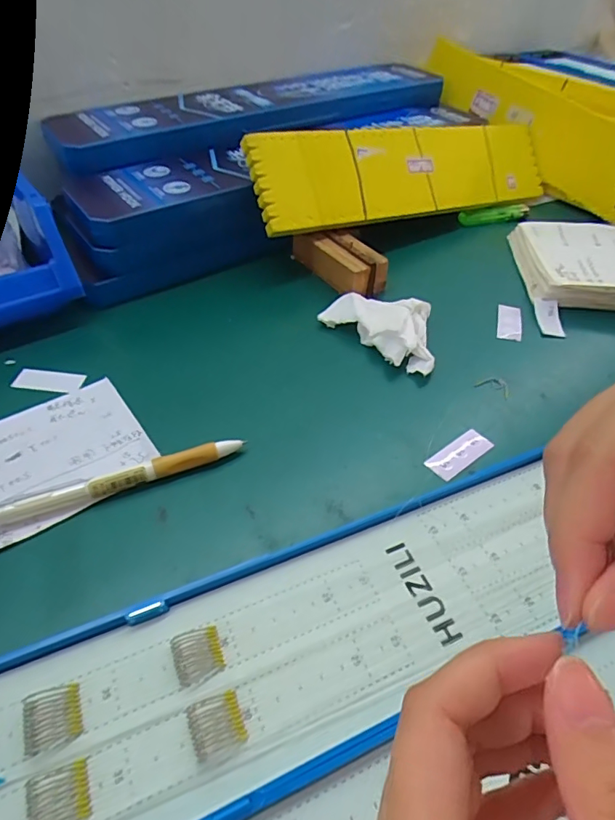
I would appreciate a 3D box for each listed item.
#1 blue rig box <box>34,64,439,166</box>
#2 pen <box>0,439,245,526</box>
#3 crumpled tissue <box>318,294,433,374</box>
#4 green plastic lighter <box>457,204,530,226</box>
[{"bbox_3d":[-0.037,-0.312,0.512,0.449,0.035,0.095,-24,51,-22],"label":"blue rig box"},{"bbox_3d":[-0.107,0.040,0.276,0.143,0.012,0.011,-16,48,-16],"label":"pen"},{"bbox_3d":[0.065,-0.067,0.379,0.062,0.018,0.099,-34,55,-29],"label":"crumpled tissue"},{"bbox_3d":[0.203,-0.210,0.523,0.091,0.013,0.015,-17,49,-17],"label":"green plastic lighter"}]

